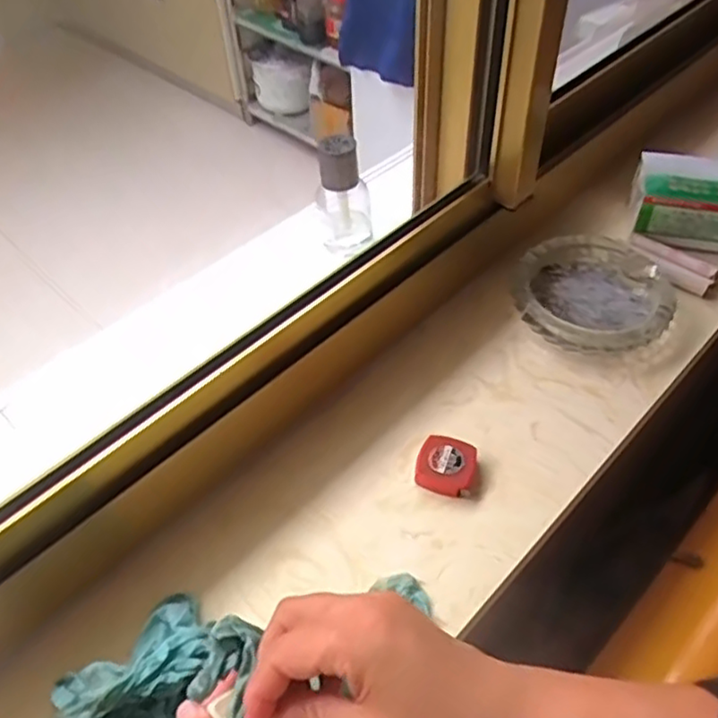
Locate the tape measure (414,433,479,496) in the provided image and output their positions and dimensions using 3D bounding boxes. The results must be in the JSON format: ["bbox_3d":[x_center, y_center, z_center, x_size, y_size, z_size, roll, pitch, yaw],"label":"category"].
[{"bbox_3d":[0.072,0.088,0.539,0.047,0.021,0.046,14,51,15],"label":"tape measure"}]

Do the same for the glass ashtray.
[{"bbox_3d":[0.228,-0.068,0.641,0.143,0.032,0.150,18,52,18],"label":"glass ashtray"}]

